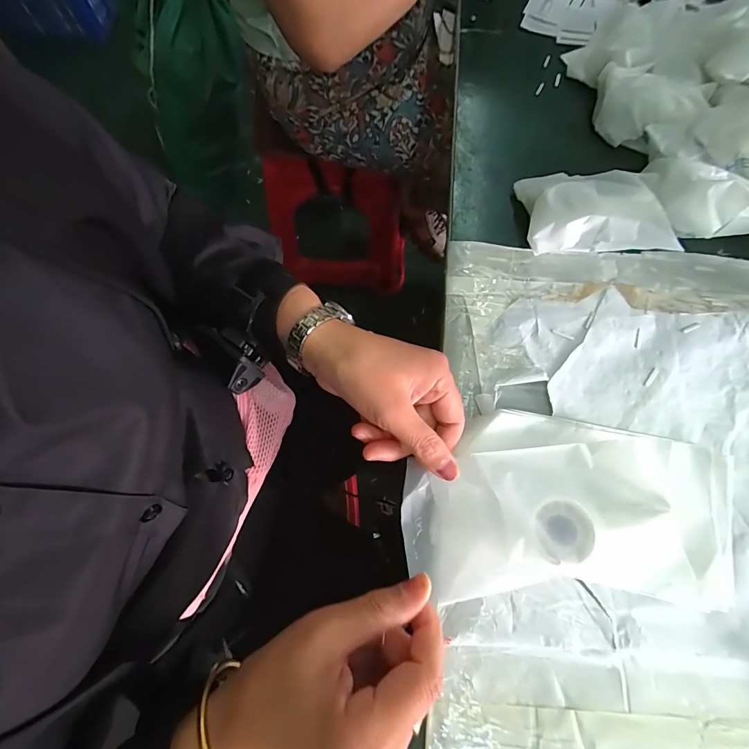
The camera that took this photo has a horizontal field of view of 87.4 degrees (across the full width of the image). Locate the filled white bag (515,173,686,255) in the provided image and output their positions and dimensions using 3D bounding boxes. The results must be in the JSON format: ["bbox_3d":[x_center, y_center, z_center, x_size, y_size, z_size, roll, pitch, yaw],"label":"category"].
[{"bbox_3d":[0.207,-0.156,0.367,0.129,0.033,0.088,0,73,0],"label":"filled white bag"}]

